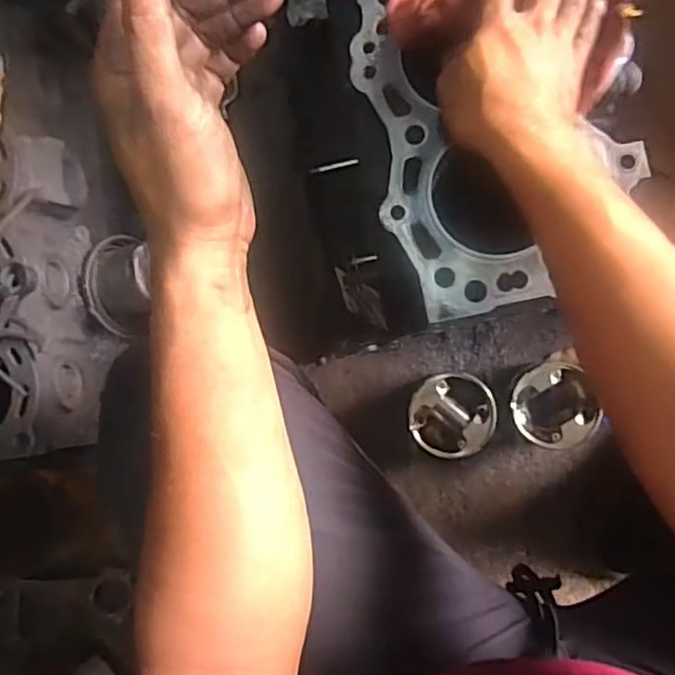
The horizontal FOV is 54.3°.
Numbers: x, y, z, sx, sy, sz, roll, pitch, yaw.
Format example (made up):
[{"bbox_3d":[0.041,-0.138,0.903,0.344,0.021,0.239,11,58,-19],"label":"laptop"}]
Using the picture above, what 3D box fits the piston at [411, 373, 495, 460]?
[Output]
[{"bbox_3d":[0.127,0.085,0.738,0.087,0.079,0.087,0,87,6],"label":"piston"}]

